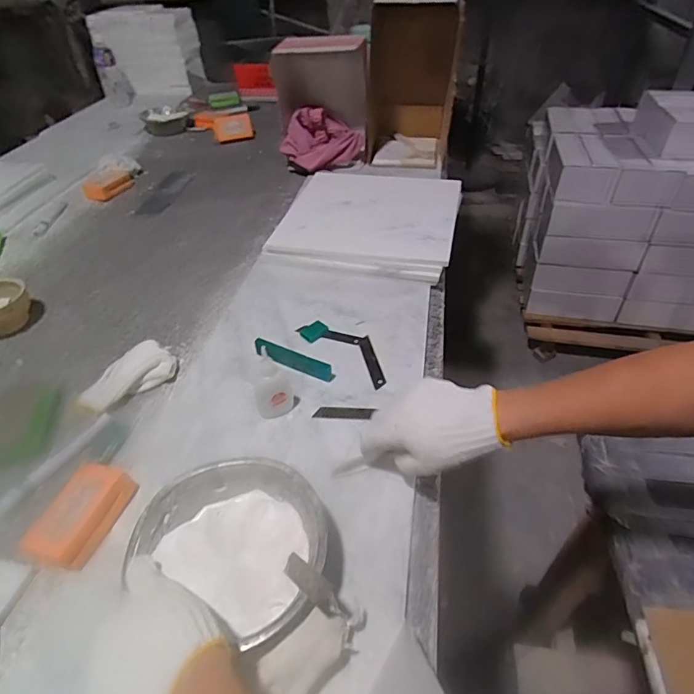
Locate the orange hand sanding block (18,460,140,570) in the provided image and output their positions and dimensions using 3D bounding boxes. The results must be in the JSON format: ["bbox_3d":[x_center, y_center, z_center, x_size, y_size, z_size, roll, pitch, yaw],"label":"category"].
[{"bbox_3d":[-0.259,0.161,0.454,0.059,0.027,0.093,12,45,15],"label":"orange hand sanding block"}]

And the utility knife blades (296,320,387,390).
[{"bbox_3d":[0.003,-0.001,0.637,0.063,0.005,0.157,-33,51,-28],"label":"utility knife blades"}]

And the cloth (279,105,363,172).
[{"bbox_3d":[-0.053,-0.481,1.081,0.180,0.117,0.110,-24,47,-21],"label":"cloth"}]

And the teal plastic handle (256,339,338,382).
[{"bbox_3d":[-0.071,0.017,0.611,0.116,0.016,0.020,18,47,20],"label":"teal plastic handle"}]

